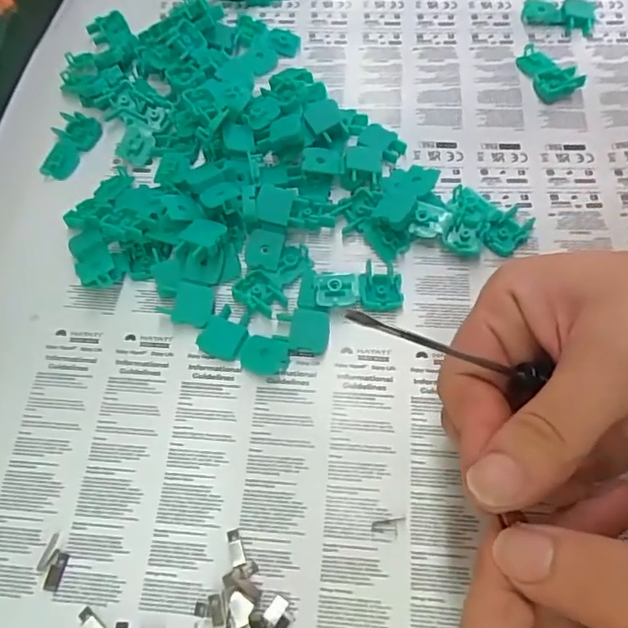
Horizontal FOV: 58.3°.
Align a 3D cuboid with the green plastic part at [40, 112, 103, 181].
[{"bbox_3d":[-0.142,-0.098,0.329,0.024,0.011,0.041,11,64,9],"label":"green plastic part"}]

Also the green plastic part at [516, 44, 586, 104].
[{"bbox_3d":[0.139,-0.145,0.334,0.025,0.010,0.045,-15,63,-4],"label":"green plastic part"}]

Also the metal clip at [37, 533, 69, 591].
[{"bbox_3d":[-0.105,0.100,0.227,0.010,0.005,0.020,6,63,6],"label":"metal clip"}]

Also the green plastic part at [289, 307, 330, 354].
[{"bbox_3d":[-0.002,0.008,0.267,0.018,0.005,0.021,2,63,4],"label":"green plastic part"}]

